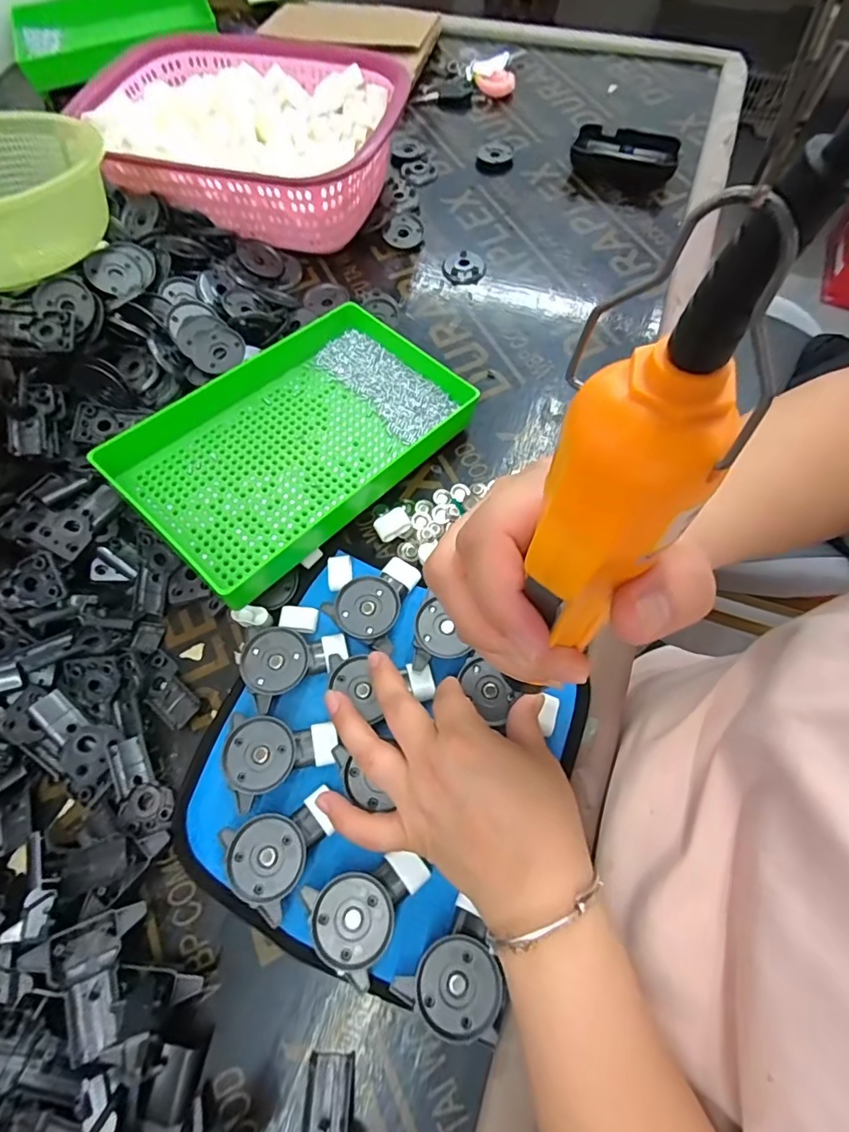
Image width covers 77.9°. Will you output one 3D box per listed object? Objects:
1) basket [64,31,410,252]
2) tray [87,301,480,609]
[{"bbox_3d":[-0.196,-0.433,0.534,0.328,0.078,0.230,12,67,5],"label":"basket"},{"bbox_3d":[-0.102,-0.100,0.410,0.164,0.043,0.241,40,72,16],"label":"tray"}]

